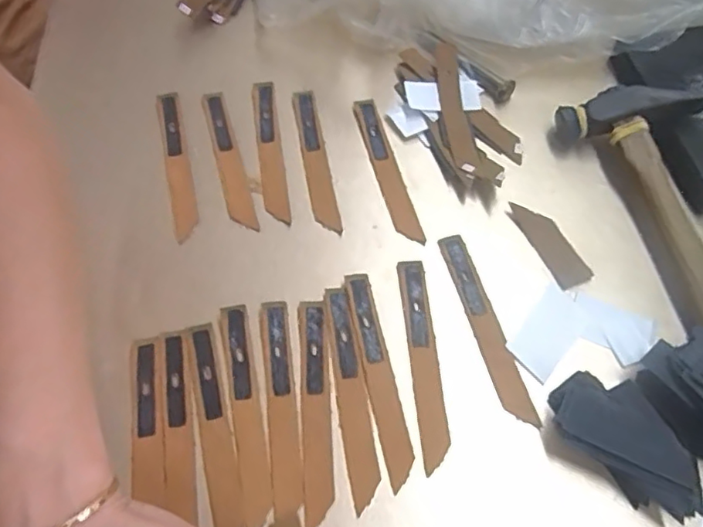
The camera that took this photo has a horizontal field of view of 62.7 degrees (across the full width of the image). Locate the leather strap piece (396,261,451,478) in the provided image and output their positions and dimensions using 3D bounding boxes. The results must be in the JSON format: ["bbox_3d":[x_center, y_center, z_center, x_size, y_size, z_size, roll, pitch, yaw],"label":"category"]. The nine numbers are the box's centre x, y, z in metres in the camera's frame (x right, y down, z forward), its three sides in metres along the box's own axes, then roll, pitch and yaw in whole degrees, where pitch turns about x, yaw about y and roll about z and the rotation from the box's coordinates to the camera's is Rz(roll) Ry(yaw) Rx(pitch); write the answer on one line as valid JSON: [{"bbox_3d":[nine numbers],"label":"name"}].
[{"bbox_3d":[0.043,0.055,0.341,0.017,0.004,0.125,-5,62,-2],"label":"leather strap piece"}]

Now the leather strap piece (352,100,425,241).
[{"bbox_3d":[0.024,-0.068,0.408,0.016,0.004,0.127,-14,62,-7],"label":"leather strap piece"}]

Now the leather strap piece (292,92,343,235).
[{"bbox_3d":[-0.026,-0.074,0.413,0.016,0.004,0.122,-11,65,-3],"label":"leather strap piece"}]

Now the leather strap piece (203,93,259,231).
[{"bbox_3d":[-0.088,-0.075,0.414,0.016,0.005,0.123,-15,62,-8],"label":"leather strap piece"}]

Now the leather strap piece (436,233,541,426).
[{"bbox_3d":[0.081,0.037,0.351,0.016,0.004,0.125,-14,62,-7],"label":"leather strap piece"}]

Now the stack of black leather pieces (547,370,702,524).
[{"bbox_3d":[0.147,0.094,0.304,0.084,0.029,0.041,38,68,19],"label":"stack of black leather pieces"}]

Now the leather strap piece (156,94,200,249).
[{"bbox_3d":[-0.124,-0.072,0.409,0.016,0.006,0.126,-13,62,-6],"label":"leather strap piece"}]

